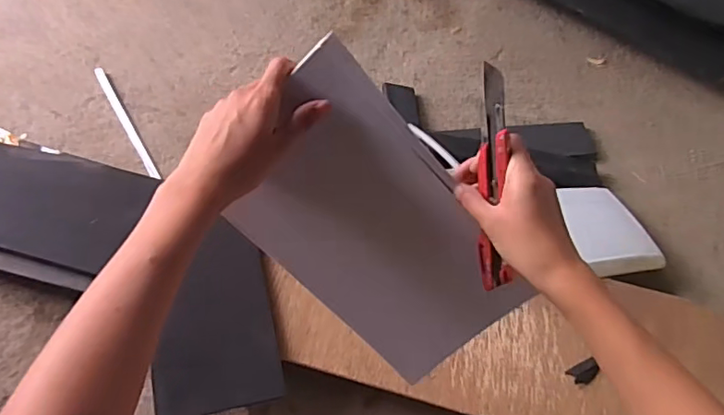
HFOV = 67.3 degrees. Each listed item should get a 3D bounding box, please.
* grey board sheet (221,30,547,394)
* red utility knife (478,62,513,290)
[{"bbox_3d":[0.011,0.021,0.466,0.166,0.010,0.271,-40,104,17],"label":"grey board sheet"},{"bbox_3d":[0.103,-0.018,0.420,0.016,0.177,0.024,-6,19,-5],"label":"red utility knife"}]

